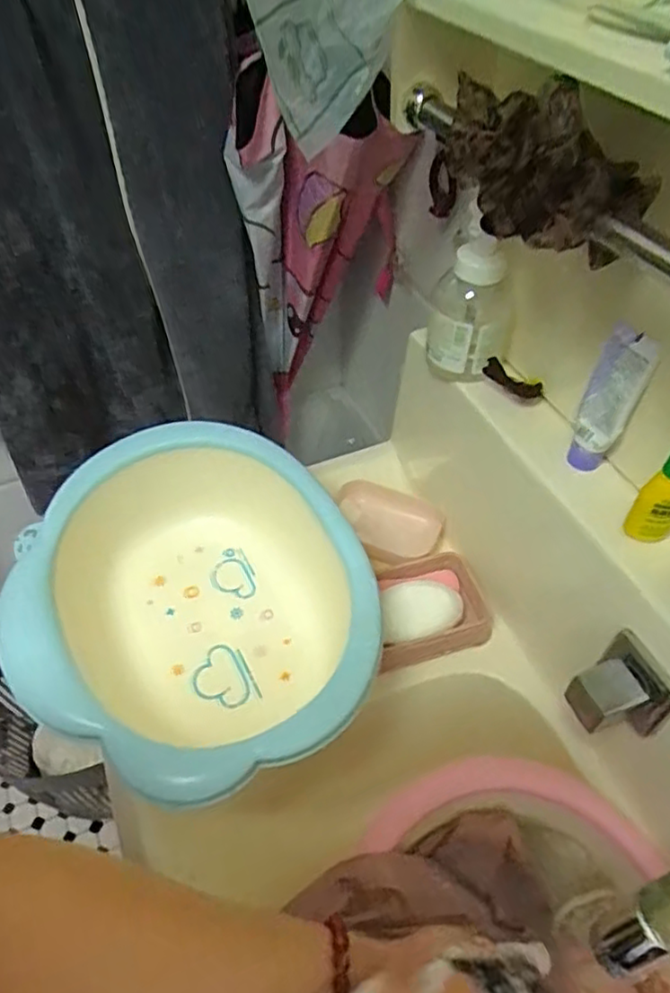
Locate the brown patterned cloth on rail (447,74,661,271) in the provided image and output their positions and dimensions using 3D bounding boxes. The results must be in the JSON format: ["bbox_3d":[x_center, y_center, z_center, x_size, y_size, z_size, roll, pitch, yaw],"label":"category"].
[{"bbox_3d":[0.123,-0.185,0.373,0.058,0.070,0.101,-35,56,-26],"label":"brown patterned cloth on rail"}]

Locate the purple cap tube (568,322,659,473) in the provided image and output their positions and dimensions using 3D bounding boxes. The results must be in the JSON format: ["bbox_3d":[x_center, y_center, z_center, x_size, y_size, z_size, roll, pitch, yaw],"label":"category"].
[{"bbox_3d":[0.202,-0.067,0.489,0.036,0.114,0.028,20,52,19],"label":"purple cap tube"}]

